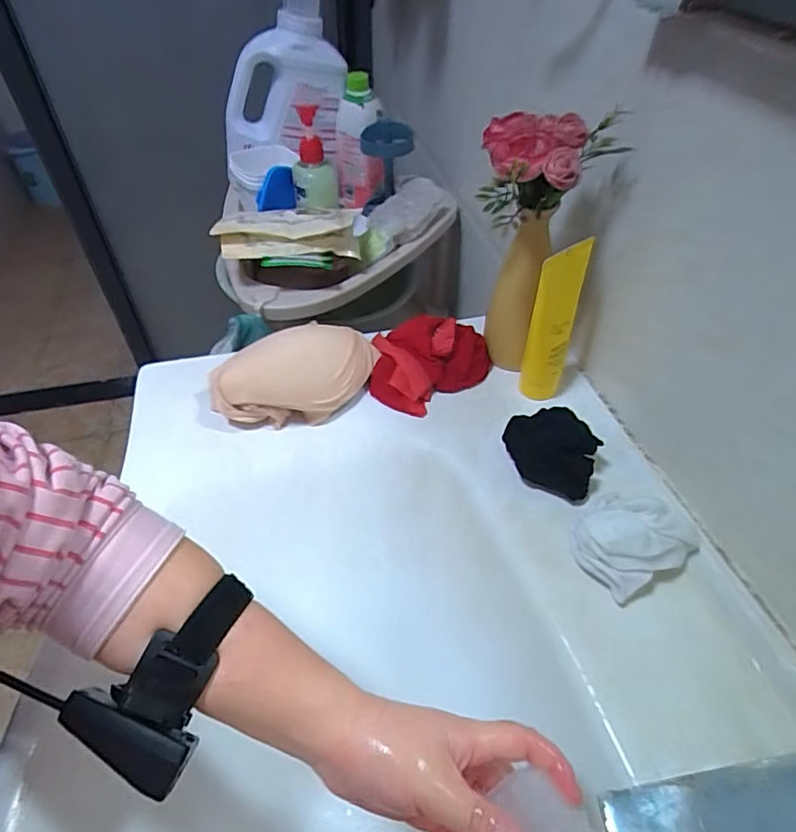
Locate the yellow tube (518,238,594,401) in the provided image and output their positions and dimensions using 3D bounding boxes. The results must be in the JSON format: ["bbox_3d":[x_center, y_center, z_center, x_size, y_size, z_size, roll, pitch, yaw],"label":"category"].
[{"bbox_3d":[0.138,-0.079,0.480,0.044,0.153,0.035,17,49,9],"label":"yellow tube"}]

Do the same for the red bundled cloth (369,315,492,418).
[{"bbox_3d":[0.029,-0.059,0.542,0.123,0.051,0.092,-27,56,-26],"label":"red bundled cloth"}]

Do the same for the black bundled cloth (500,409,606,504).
[{"bbox_3d":[0.131,0.027,0.459,0.080,0.043,0.063,25,51,16],"label":"black bundled cloth"}]

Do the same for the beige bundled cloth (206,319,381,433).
[{"bbox_3d":[-0.099,-0.041,0.524,0.158,0.059,0.102,-29,57,-27],"label":"beige bundled cloth"}]

